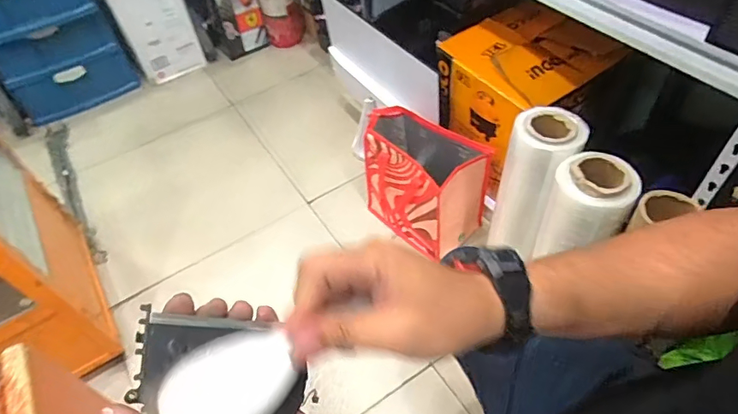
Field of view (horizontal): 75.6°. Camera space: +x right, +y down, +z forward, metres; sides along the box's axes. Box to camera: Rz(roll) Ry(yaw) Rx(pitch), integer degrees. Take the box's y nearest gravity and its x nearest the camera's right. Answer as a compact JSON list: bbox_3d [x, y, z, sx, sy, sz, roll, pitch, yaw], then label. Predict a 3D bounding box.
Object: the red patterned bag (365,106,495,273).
[{"bbox_3d":[0.123,-0.067,1.259,0.166,0.292,0.327,-38,56,-23],"label":"red patterned bag"}]

